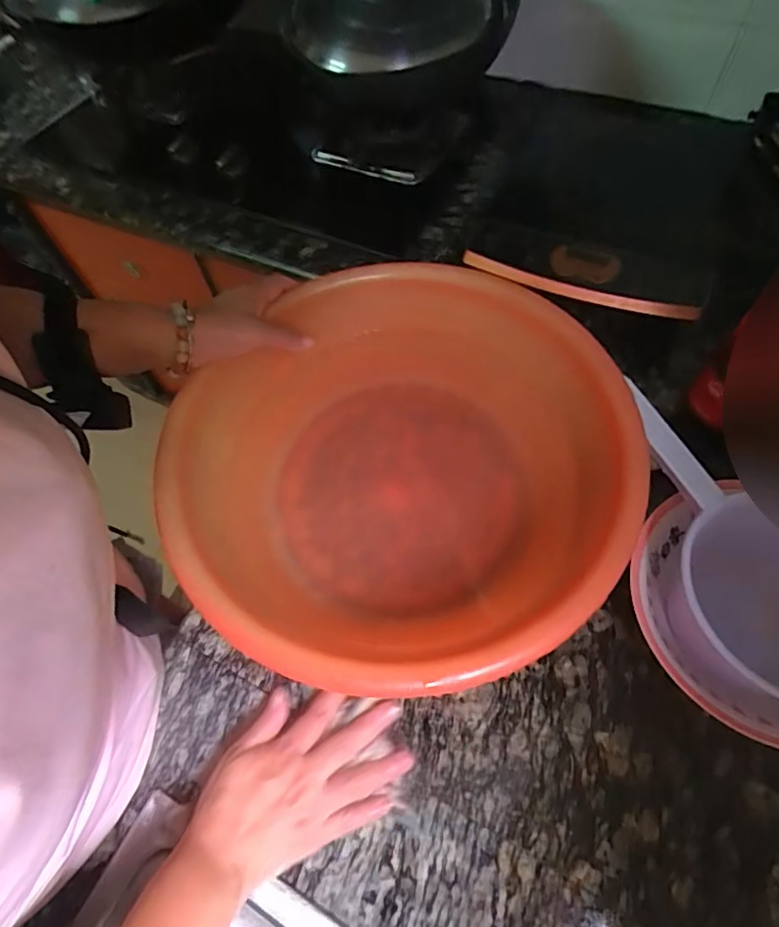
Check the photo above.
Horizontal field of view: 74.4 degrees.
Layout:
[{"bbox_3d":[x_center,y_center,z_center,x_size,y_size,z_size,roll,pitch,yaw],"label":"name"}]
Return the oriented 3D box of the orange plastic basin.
[{"bbox_3d":[0.011,0.005,0.453,0.349,0.118,0.371,0,63,0],"label":"orange plastic basin"}]

